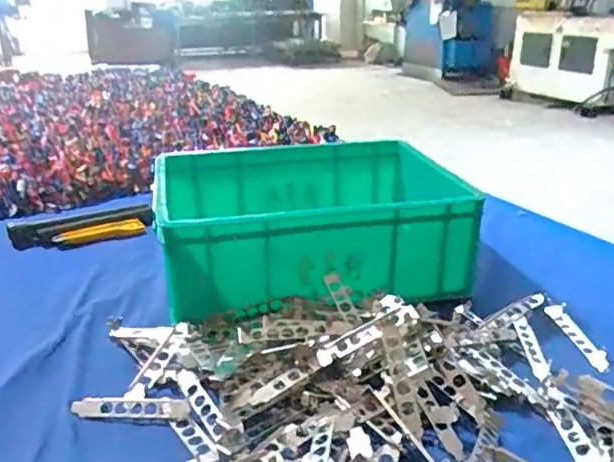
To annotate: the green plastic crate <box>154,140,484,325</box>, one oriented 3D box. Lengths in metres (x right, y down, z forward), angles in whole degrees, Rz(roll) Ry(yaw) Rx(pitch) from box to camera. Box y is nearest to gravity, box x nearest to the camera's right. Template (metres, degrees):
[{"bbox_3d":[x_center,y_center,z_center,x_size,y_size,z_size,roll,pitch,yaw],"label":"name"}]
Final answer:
[{"bbox_3d":[0.012,-0.017,0.869,0.410,0.136,0.325,-5,23,-8],"label":"green plastic crate"}]

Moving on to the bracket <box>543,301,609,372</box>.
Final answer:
[{"bbox_3d":[0.320,0.120,0.710,0.029,0.008,0.125,-2,23,-2],"label":"bracket"}]

